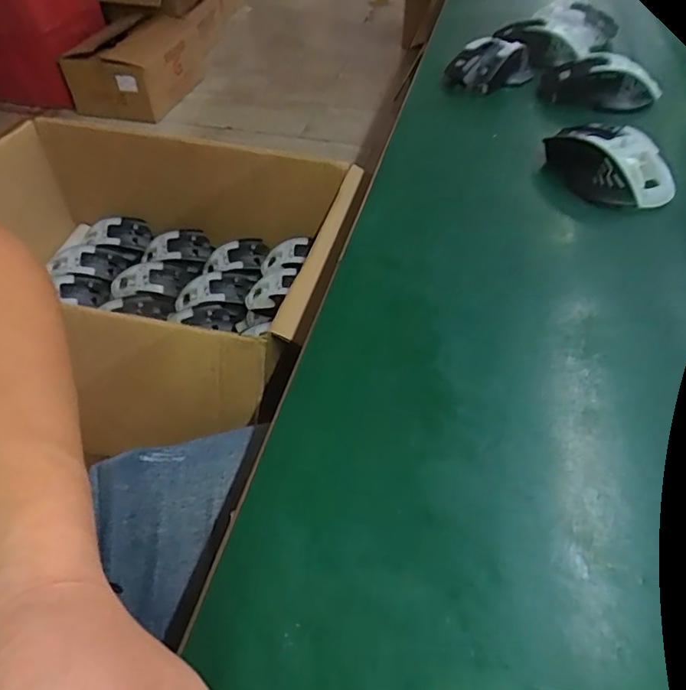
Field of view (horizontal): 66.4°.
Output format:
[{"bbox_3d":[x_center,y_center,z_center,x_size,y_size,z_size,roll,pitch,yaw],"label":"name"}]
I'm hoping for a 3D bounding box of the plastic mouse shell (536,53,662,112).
[{"bbox_3d":[0.253,-0.258,0.520,0.112,0.042,0.068,16,51,18],"label":"plastic mouse shell"}]

